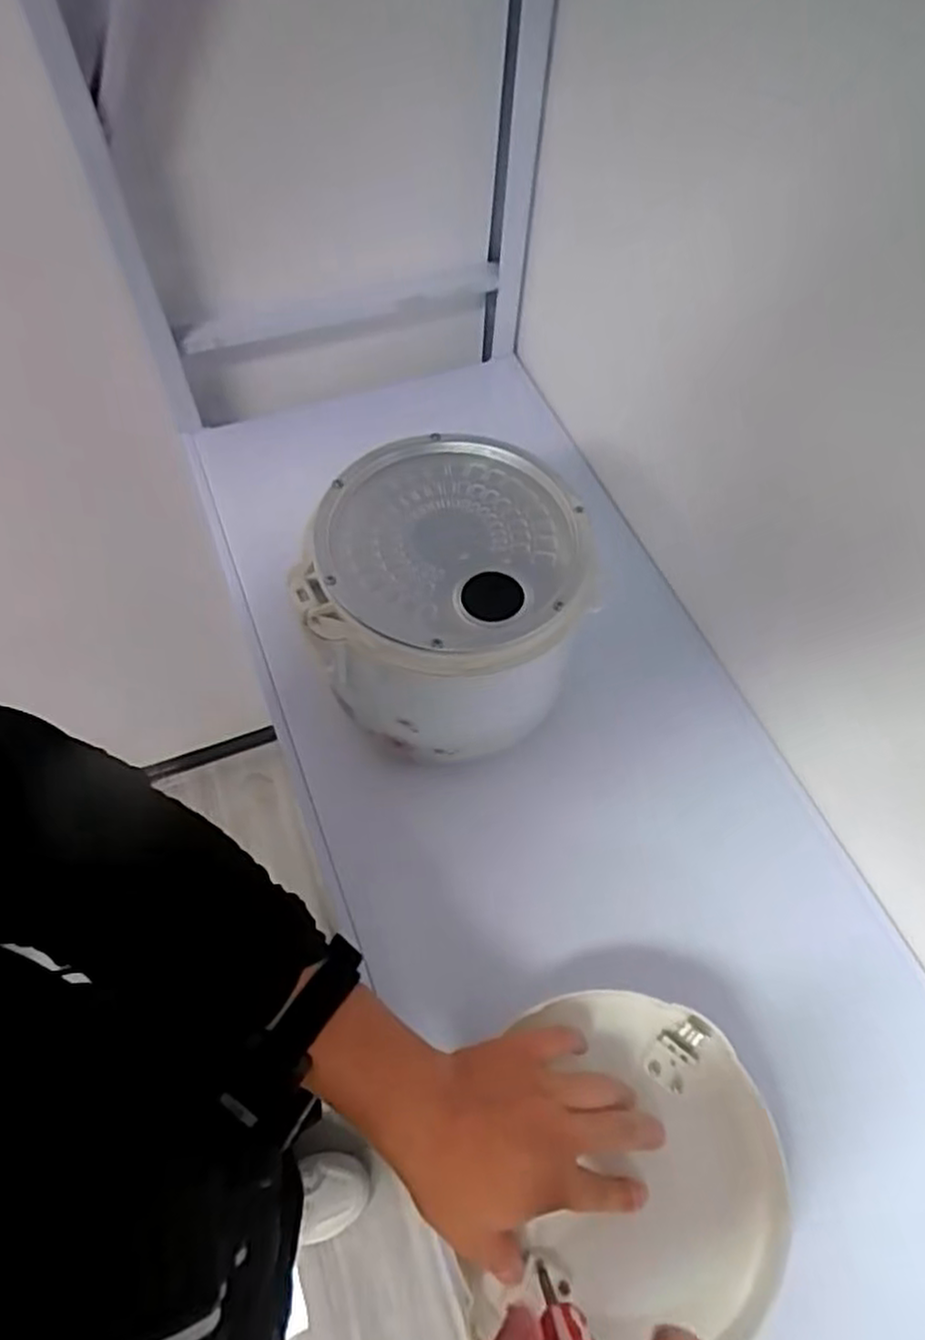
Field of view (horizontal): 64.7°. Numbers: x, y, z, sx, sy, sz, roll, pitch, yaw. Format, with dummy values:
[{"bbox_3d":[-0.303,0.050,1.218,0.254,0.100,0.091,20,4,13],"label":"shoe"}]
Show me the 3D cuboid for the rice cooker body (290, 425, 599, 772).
[{"bbox_3d":[-0.010,-0.049,0.569,0.193,0.161,0.206,1,61,-2],"label":"rice cooker body"}]

